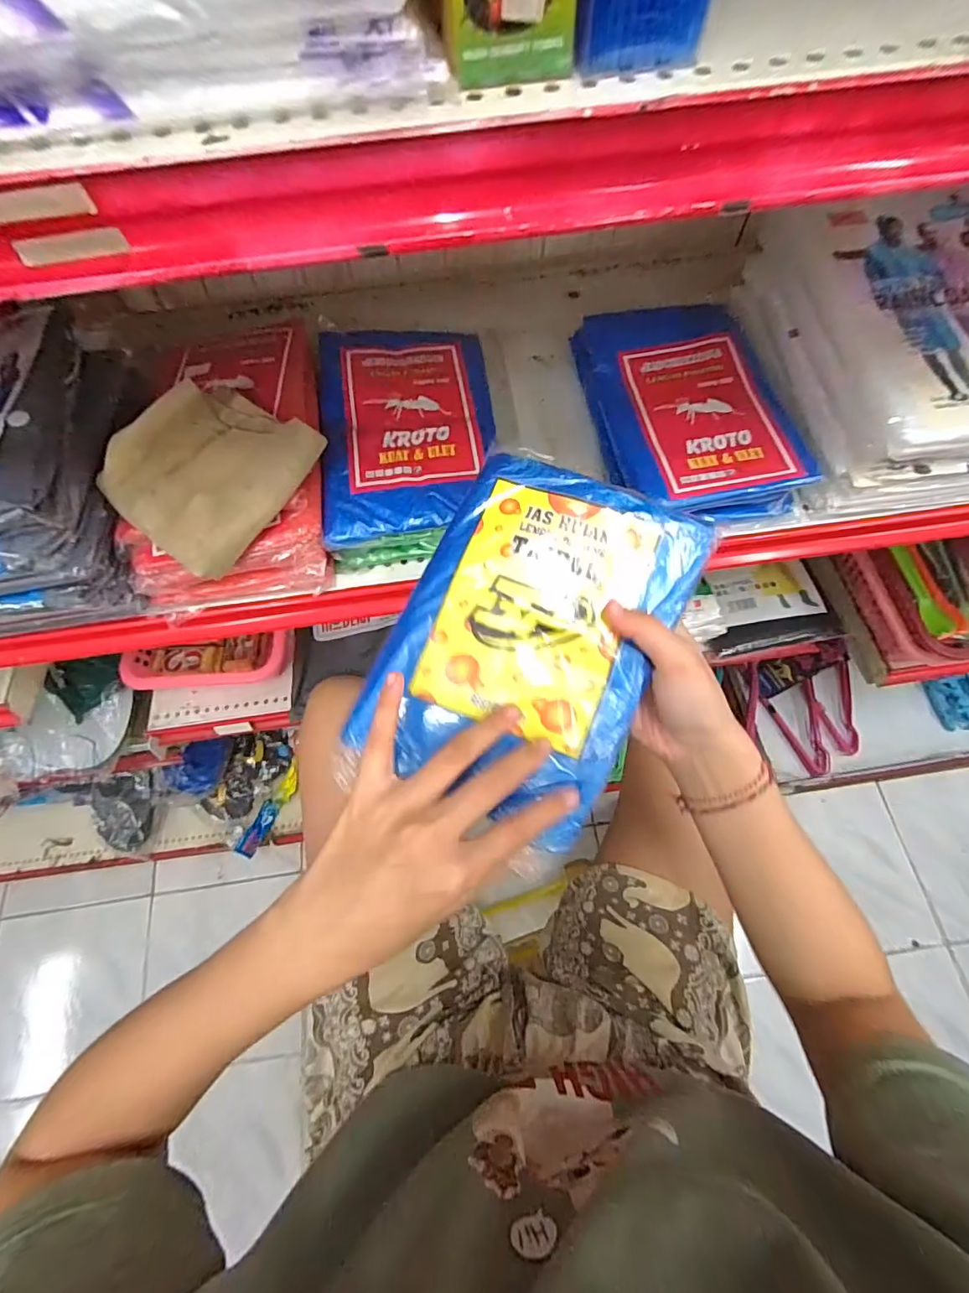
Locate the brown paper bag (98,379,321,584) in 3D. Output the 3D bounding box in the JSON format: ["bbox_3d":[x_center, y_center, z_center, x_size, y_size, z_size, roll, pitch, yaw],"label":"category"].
[{"bbox_3d":[-0.178,-0.115,0.325,0.102,0.035,0.119,32,72,14],"label":"brown paper bag"}]

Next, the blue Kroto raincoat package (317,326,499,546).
[{"bbox_3d":[-0.057,-0.167,0.377,0.125,0.014,0.200,-7,68,-1],"label":"blue Kroto raincoat package"}]

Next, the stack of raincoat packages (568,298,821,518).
[{"bbox_3d":[0.158,-0.188,0.396,0.136,0.029,0.204,-10,68,-2],"label":"stack of raincoat packages"}]

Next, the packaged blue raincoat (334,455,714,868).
[{"bbox_3d":[0.024,-0.005,0.290,0.146,0.017,0.208,23,84,9],"label":"packaged blue raincoat"}]

